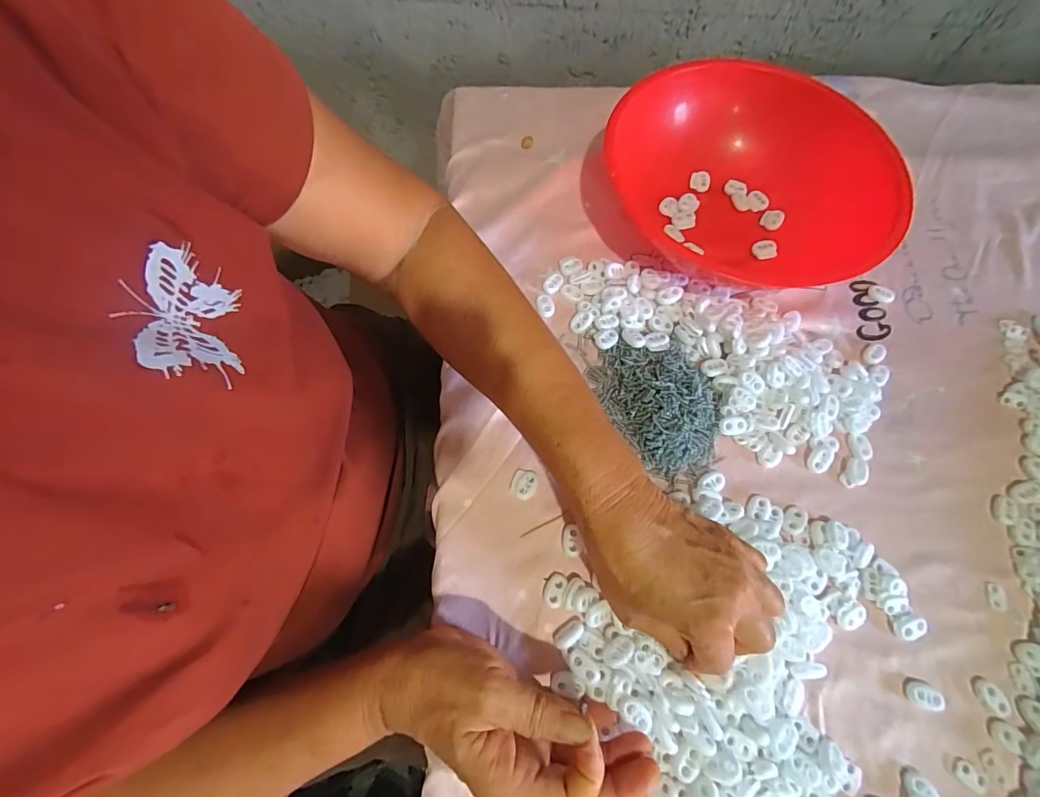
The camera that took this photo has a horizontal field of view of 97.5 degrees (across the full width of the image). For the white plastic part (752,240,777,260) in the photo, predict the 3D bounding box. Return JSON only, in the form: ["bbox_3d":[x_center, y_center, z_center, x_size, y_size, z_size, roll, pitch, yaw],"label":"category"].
[{"bbox_3d":[0.237,-0.144,0.440,0.022,0.006,0.019,-2,69,-3],"label":"white plastic part"}]

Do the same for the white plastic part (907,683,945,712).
[{"bbox_3d":[0.274,0.202,0.308,0.021,0.006,0.014,15,69,4],"label":"white plastic part"}]

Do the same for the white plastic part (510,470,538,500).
[{"bbox_3d":[0.003,0.066,0.348,0.019,0.007,0.022,24,70,7],"label":"white plastic part"}]

